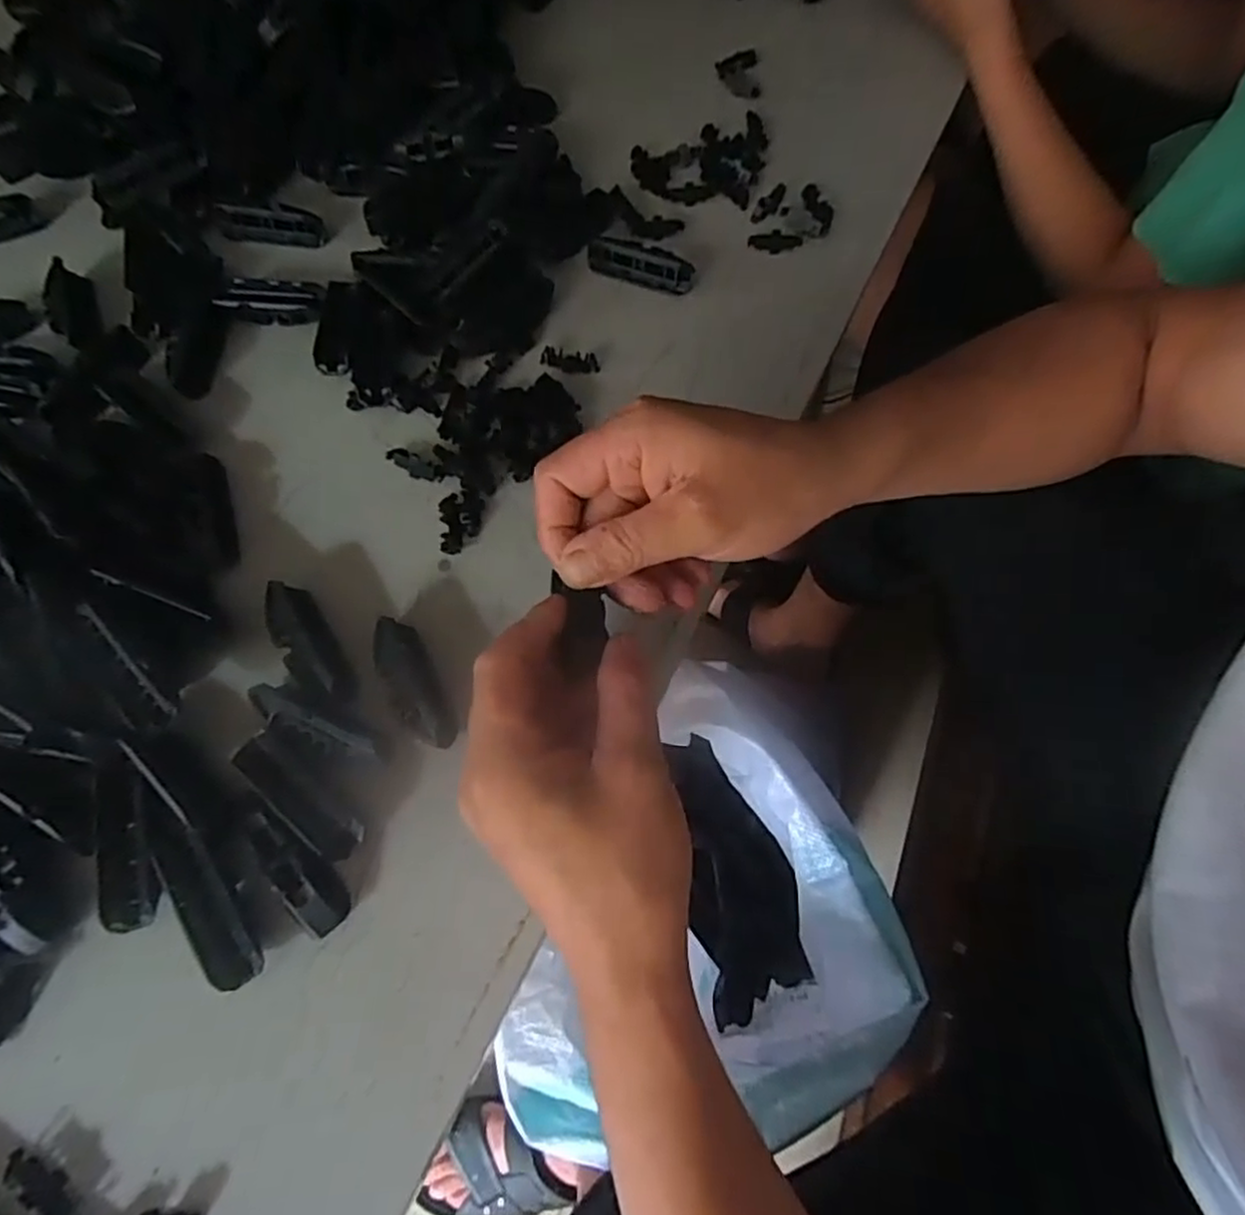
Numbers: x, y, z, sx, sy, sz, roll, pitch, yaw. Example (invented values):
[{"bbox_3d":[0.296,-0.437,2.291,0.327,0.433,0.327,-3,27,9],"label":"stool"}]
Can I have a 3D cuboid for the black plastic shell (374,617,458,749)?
[{"bbox_3d":[-0.101,0.037,0.337,0.025,0.021,0.068,-27,70,-12],"label":"black plastic shell"}]

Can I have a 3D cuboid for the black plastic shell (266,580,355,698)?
[{"bbox_3d":[-0.158,0.017,0.348,0.024,0.015,0.067,-34,71,-14],"label":"black plastic shell"}]

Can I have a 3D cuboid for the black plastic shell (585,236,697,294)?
[{"bbox_3d":[0.012,-0.225,0.456,0.069,0.019,0.016,18,68,7],"label":"black plastic shell"}]

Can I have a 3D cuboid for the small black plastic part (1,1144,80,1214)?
[{"bbox_3d":[-0.220,0.221,0.265,0.037,0.004,0.012,31,70,12],"label":"small black plastic part"}]

